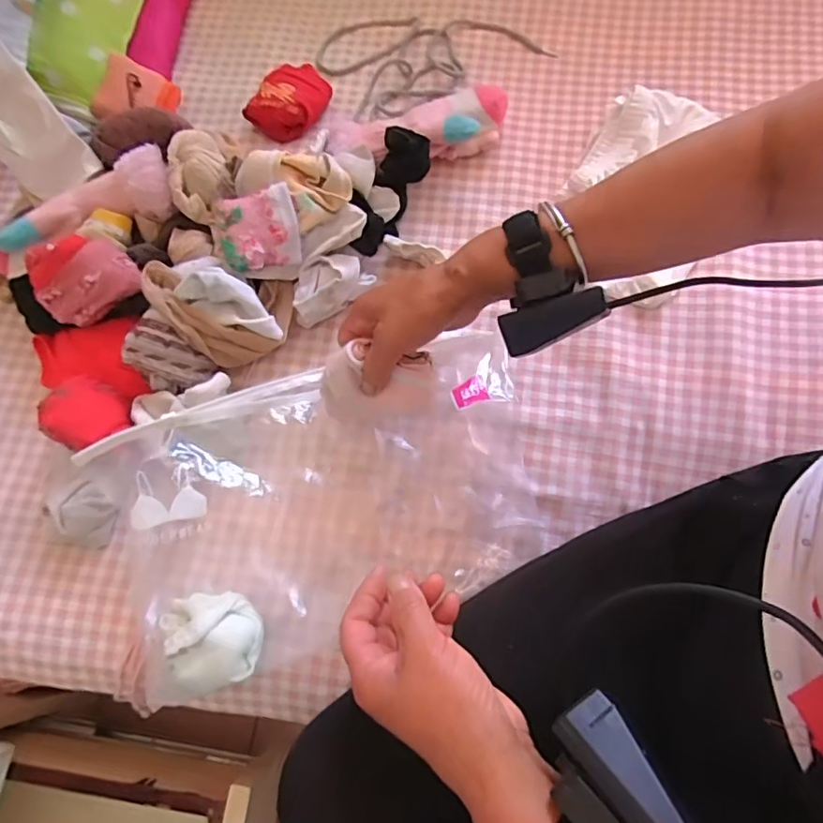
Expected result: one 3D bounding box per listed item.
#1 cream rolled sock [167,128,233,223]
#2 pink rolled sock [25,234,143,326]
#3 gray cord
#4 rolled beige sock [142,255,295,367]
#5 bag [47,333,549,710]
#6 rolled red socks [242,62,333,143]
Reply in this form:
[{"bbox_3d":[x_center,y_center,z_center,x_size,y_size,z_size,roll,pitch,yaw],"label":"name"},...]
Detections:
[{"bbox_3d":[-0.200,-0.222,0.511,0.054,0.042,0.072,-16,71,-2],"label":"cream rolled sock"},{"bbox_3d":[-0.292,-0.123,0.486,0.087,0.042,0.066,-27,71,-5],"label":"pink rolled sock"},{"bbox_3d":[0.019,-0.428,0.649,0.249,0.016,0.142,-19,73,-5],"label":"gray cord"},{"bbox_3d":[-0.172,-0.092,0.490,0.105,0.075,0.082,-2,73,0],"label":"rolled beige sock"},{"bbox_3d":[-0.075,0.080,0.449,0.389,0.103,0.232,-21,73,-6],"label":"bag"},{"bbox_3d":[-0.134,-0.349,0.616,0.066,0.045,0.097,34,77,10],"label":"rolled red socks"}]

